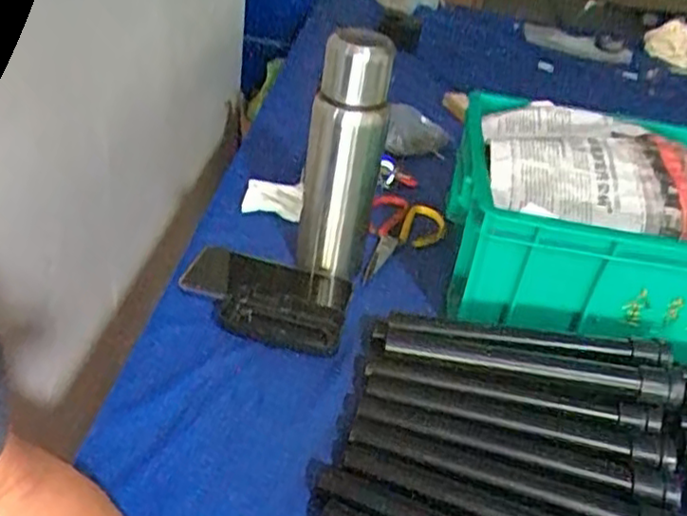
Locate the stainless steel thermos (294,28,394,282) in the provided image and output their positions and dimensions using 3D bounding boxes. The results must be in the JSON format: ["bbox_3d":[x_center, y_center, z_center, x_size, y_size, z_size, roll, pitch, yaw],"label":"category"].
[{"bbox_3d":[-0.002,-0.094,0.652,0.073,0.240,0.062,11,36,4],"label":"stainless steel thermos"}]

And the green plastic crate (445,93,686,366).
[{"bbox_3d":[0.346,-0.035,0.716,0.461,0.142,0.319,11,36,5],"label":"green plastic crate"}]

